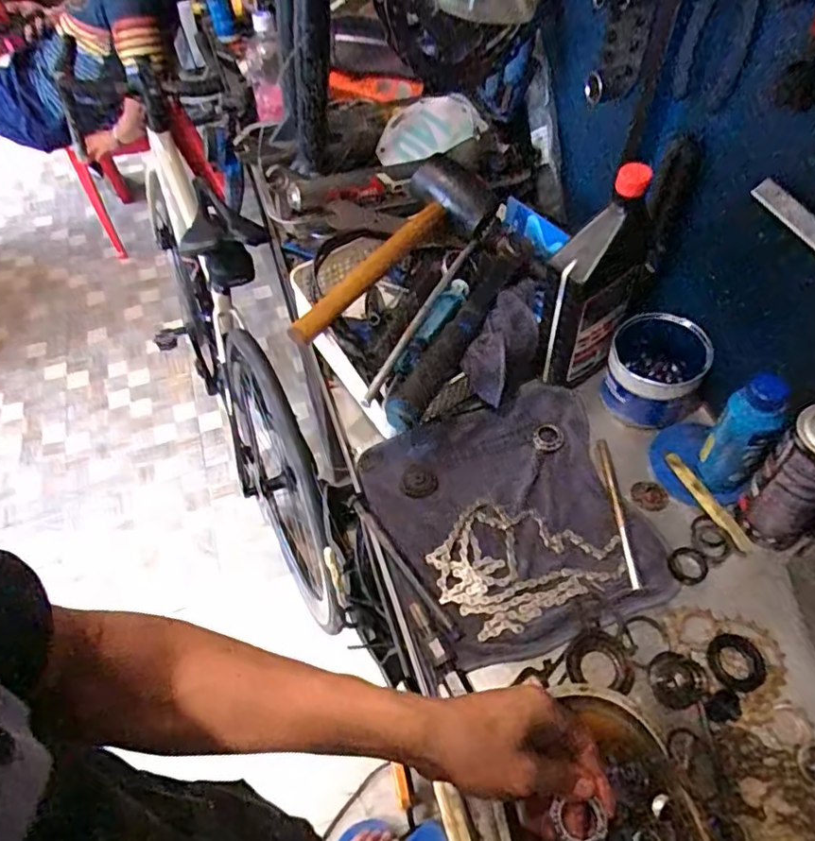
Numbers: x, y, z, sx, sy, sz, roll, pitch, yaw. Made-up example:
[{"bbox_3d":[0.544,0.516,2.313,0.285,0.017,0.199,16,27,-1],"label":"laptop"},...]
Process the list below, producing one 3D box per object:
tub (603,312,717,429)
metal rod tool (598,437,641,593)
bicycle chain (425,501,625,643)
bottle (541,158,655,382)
[{"bbox_3d":[0.282,-0.055,0.661,0.095,0.096,0.101,-2,54,2],"label":"tub"},{"bbox_3d":[0.225,0.095,0.617,0.011,0.008,0.176,-2,54,2],"label":"metal rod tool"},{"bbox_3d":[0.111,0.136,0.590,0.173,0.009,0.128,-24,56,-13],"label":"bicycle chain"},{"bbox_3d":[0.198,-0.137,0.630,0.066,0.254,0.097,35,63,25],"label":"bottle"}]

